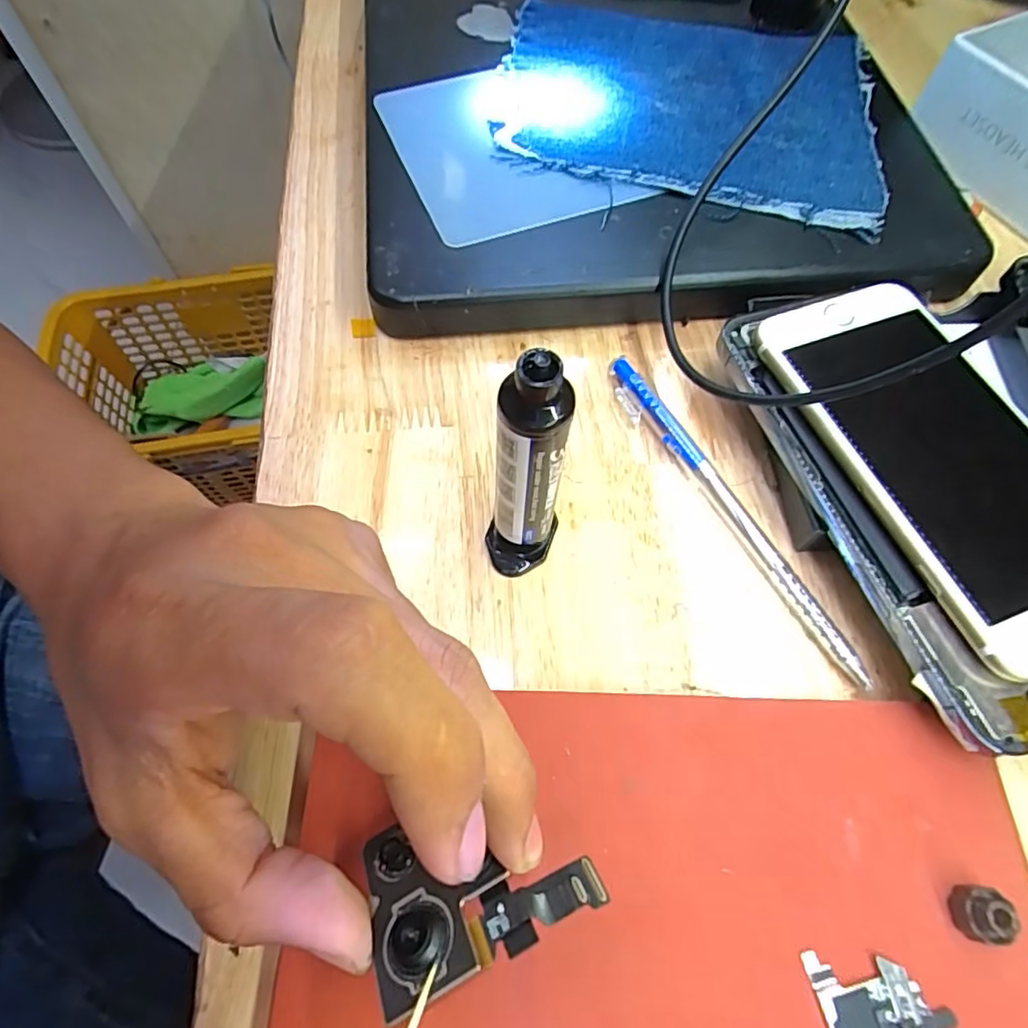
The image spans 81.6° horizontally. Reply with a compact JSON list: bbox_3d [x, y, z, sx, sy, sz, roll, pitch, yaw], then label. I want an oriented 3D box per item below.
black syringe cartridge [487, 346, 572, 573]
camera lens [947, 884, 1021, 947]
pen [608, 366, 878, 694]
[{"bbox_3d":[0.003,-0.009,0.162,0.020,0.092,0.015,5,64,2],"label":"black syringe cartridge"},{"bbox_3d":[0.118,0.100,0.149,0.010,0.011,0.012,9,65,4],"label":"camera lens"},{"bbox_3d":[0.073,-0.003,0.206,0.011,0.009,0.136,-27,68,-13],"label":"pen"}]

